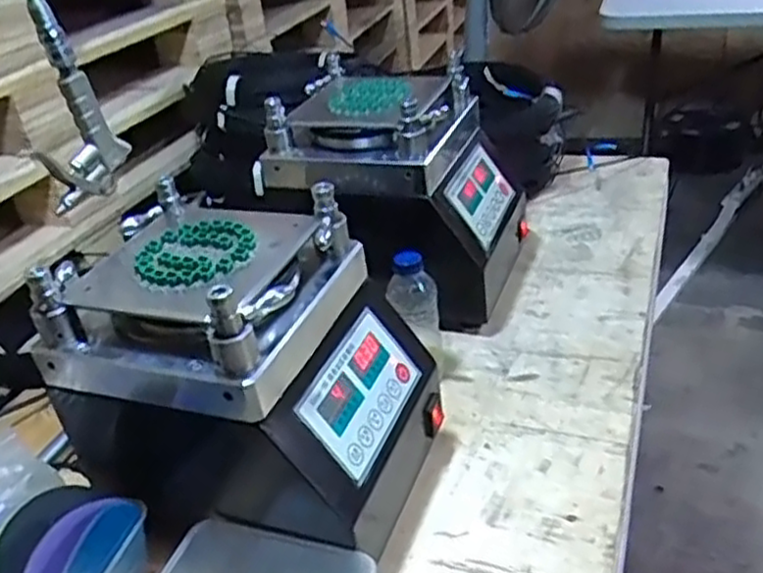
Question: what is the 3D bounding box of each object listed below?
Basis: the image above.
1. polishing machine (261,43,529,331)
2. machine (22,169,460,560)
[{"bbox_3d":[0.021,-0.119,0.971,0.285,0.281,0.221,8,35,23],"label":"polishing machine"},{"bbox_3d":[-0.121,0.083,0.694,0.290,0.264,0.208,6,34,20],"label":"machine"}]

